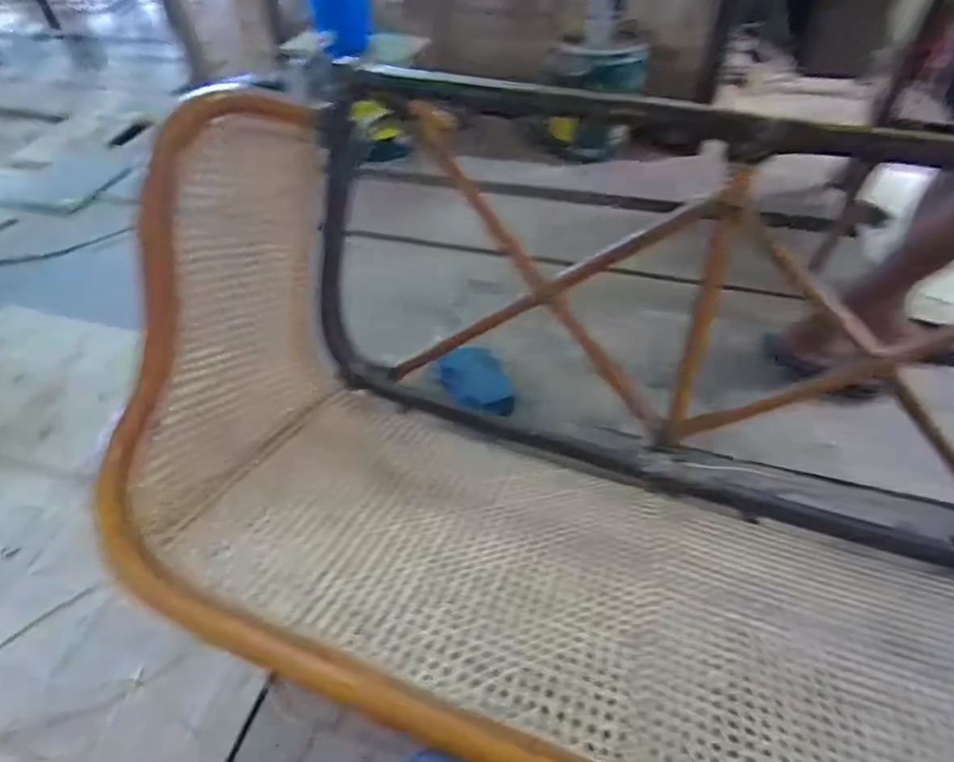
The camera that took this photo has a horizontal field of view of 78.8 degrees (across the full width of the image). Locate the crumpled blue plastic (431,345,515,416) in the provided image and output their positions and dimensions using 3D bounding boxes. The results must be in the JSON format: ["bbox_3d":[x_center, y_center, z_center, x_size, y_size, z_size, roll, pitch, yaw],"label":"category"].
[{"bbox_3d":[-0.007,-0.004,1.199,0.183,0.104,0.076,15,48,16],"label":"crumpled blue plastic"}]

